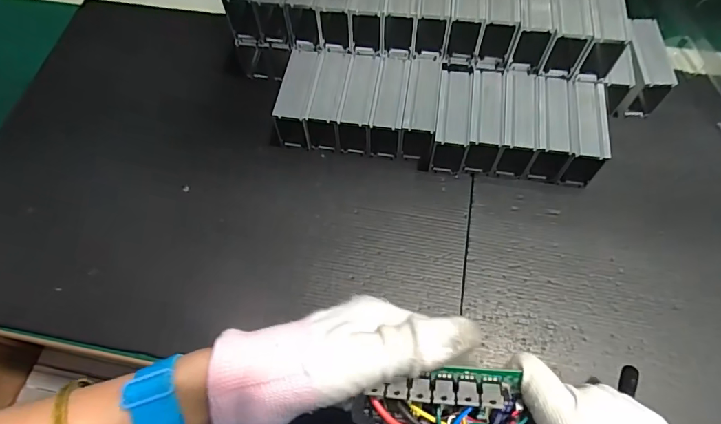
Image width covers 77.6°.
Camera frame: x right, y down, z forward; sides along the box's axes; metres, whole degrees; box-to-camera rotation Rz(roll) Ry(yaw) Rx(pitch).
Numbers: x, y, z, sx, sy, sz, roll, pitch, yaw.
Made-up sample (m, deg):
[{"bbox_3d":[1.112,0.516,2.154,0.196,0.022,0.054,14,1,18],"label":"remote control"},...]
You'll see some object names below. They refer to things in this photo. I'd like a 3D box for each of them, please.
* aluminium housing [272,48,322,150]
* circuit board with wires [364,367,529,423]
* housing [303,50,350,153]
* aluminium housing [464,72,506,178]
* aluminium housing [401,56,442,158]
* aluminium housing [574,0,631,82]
[{"bbox_3d":[-0.061,-0.112,0.455,0.032,0.052,0.089,7,63,6],"label":"aluminium housing"},{"bbox_3d":[0.043,0.098,0.228,0.076,0.021,0.034,-5,62,4],"label":"circuit board with wires"},{"bbox_3d":[-0.031,-0.106,0.453,0.031,0.053,0.095,7,63,6],"label":"housing"},{"bbox_3d":[0.120,-0.087,0.441,0.029,0.052,0.088,8,63,6],"label":"aluminium housing"},{"bbox_3d":[0.060,-0.098,0.447,0.030,0.053,0.093,7,63,5],"label":"aluminium housing"},{"bbox_3d":[0.220,-0.172,0.418,0.030,0.055,0.083,5,63,4],"label":"aluminium housing"}]

